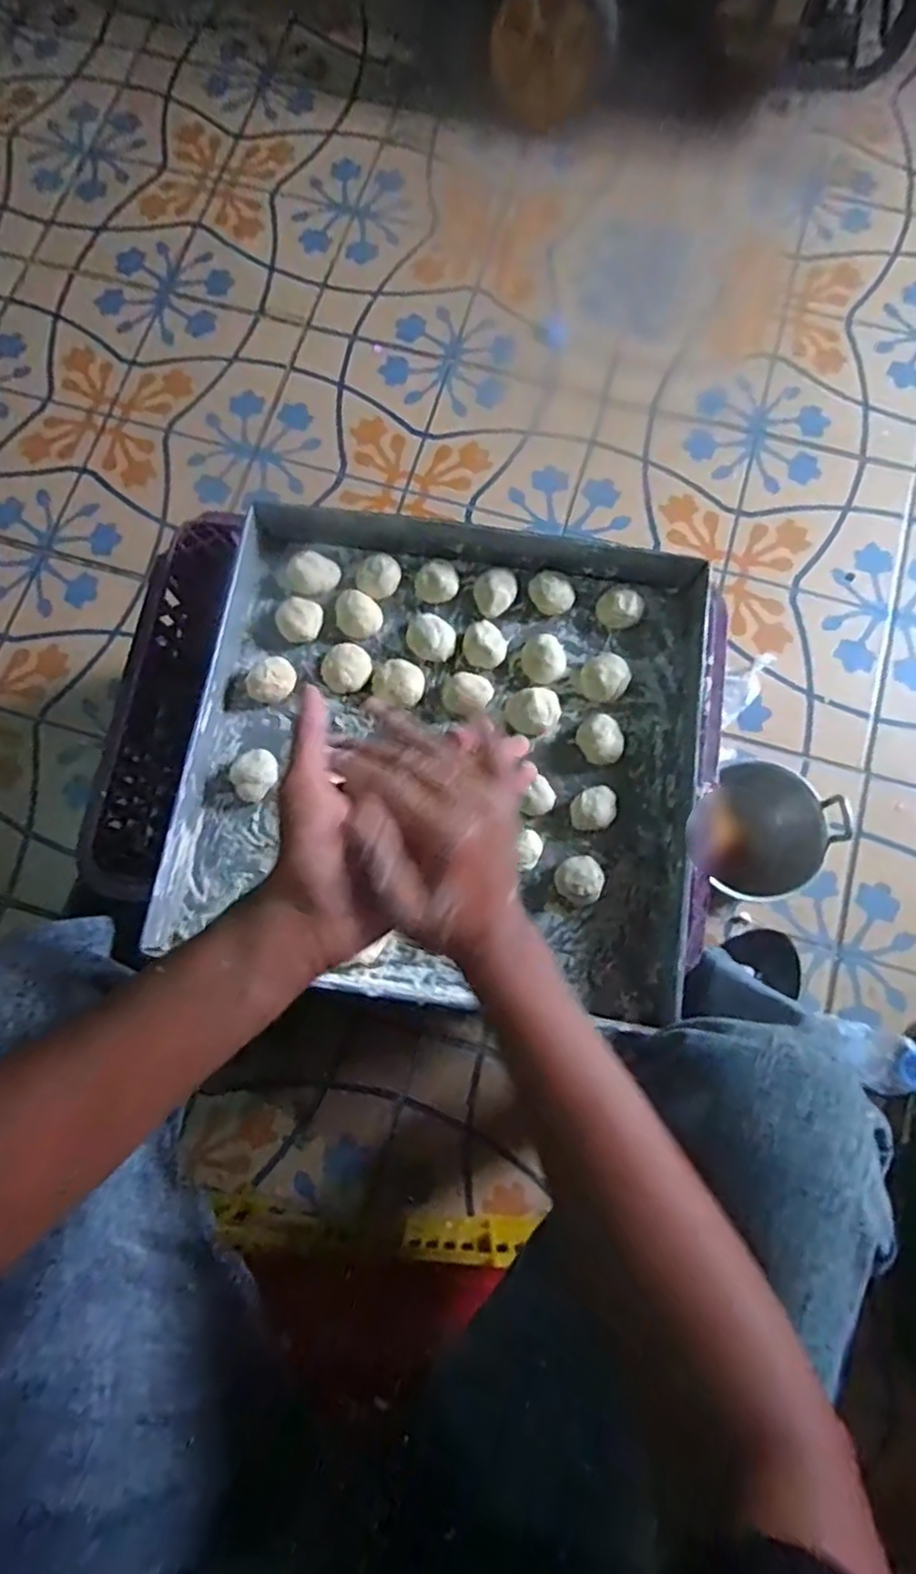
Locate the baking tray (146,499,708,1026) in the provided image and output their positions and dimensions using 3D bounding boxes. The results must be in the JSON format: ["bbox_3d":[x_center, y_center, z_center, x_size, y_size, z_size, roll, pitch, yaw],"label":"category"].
[{"bbox_3d":[-0.008,-0.038,0.652,0.475,0.051,0.465,8,78,2],"label":"baking tray"}]

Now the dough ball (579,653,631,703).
[{"bbox_3d":[0.146,-0.111,0.675,0.045,0.027,0.049,0,78,0],"label":"dough ball"}]

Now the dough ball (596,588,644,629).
[{"bbox_3d":[0.163,-0.179,0.693,0.043,0.025,0.036,13,78,3],"label":"dough ball"}]

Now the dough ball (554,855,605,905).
[{"bbox_3d":[0.112,0.084,0.632,0.043,0.024,0.041,0,78,0],"label":"dough ball"}]

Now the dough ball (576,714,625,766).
[{"bbox_3d":[0.138,-0.045,0.661,0.040,0.025,0.046,-23,78,-5],"label":"dough ball"}]

